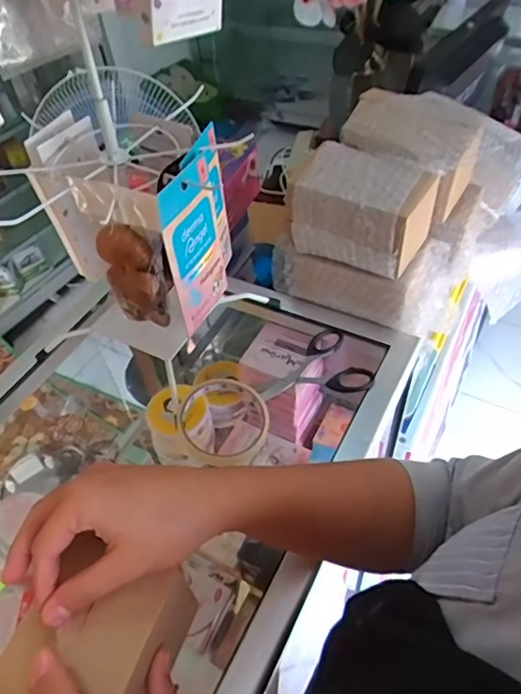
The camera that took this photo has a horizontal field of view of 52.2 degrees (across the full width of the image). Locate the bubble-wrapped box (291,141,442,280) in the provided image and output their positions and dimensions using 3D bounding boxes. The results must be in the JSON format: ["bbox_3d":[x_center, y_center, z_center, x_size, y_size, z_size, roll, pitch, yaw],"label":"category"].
[{"bbox_3d":[0.109,-0.144,0.564,0.136,0.087,0.092,21,54,24],"label":"bubble-wrapped box"}]

